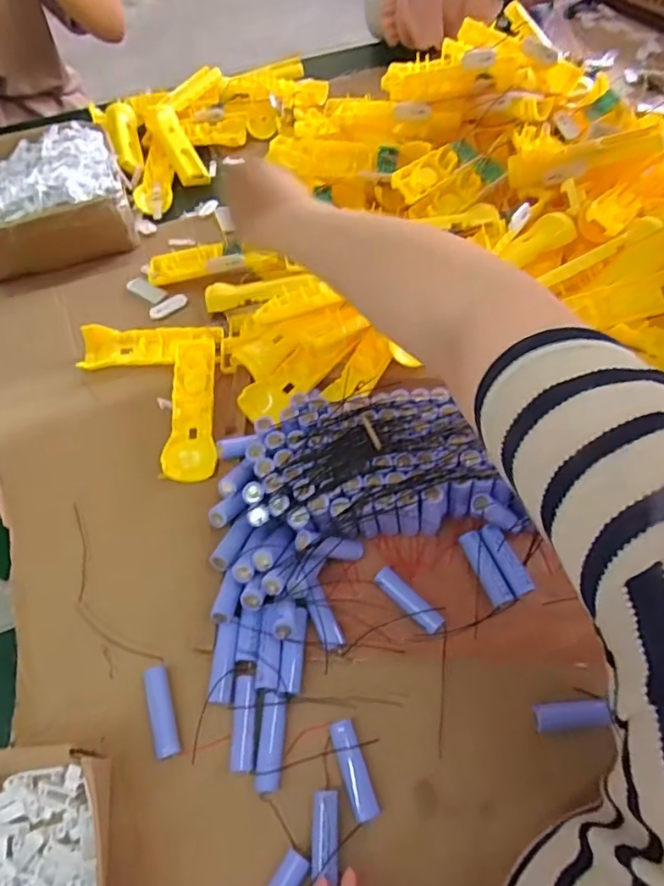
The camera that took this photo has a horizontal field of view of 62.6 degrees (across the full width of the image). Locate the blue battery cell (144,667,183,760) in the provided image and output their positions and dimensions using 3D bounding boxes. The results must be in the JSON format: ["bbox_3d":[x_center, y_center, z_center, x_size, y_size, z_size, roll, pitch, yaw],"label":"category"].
[{"bbox_3d":[-0.134,0.210,0.430,0.017,0.013,0.068,-19,60,-10],"label":"blue battery cell"}]

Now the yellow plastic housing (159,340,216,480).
[{"bbox_3d":[-0.148,-0.040,0.580,0.049,0.017,0.177,-6,59,-2],"label":"yellow plastic housing"}]

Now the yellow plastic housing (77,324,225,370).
[{"bbox_3d":[-0.208,-0.114,0.632,0.162,0.020,0.044,-2,59,0],"label":"yellow plastic housing"}]

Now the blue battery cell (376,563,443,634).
[{"bbox_3d":[0.065,0.134,0.466,0.020,0.022,0.067,-39,65,-20],"label":"blue battery cell"}]

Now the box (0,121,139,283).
[{"bbox_3d":[-0.393,-0.340,0.740,0.206,0.092,0.233,-19,60,-10],"label":"box"}]

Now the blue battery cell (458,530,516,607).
[{"bbox_3d":[0.133,0.108,0.475,0.017,0.015,0.068,-18,60,-10],"label":"blue battery cell"}]

